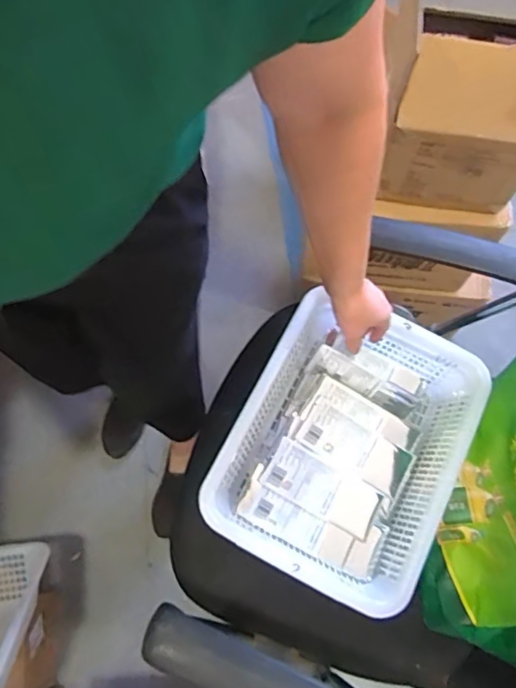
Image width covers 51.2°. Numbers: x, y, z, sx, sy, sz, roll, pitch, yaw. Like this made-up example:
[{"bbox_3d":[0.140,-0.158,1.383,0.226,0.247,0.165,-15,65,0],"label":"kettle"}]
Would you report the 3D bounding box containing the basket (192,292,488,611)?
[{"bbox_3d":[0.114,0.135,0.714,0.272,0.111,0.344,26,69,7],"label":"basket"}]

